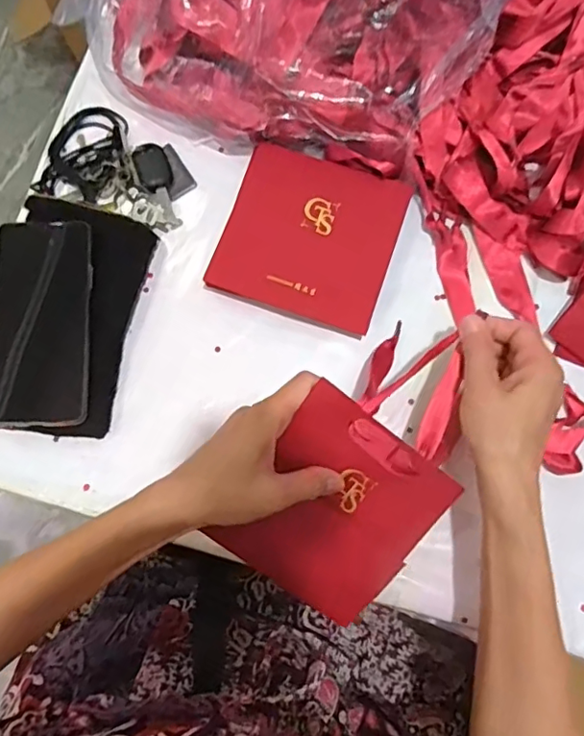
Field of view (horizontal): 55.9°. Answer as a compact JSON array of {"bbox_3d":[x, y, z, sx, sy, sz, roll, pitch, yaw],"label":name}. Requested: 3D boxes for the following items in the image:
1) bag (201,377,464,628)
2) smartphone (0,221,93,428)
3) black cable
[{"bbox_3d":[0.032,0.101,0.390,0.132,0.011,0.134,38,92,-15],"label":"bag"},{"bbox_3d":[-0.206,-0.037,0.450,0.080,0.013,0.167,1,84,-2],"label":"smartphone"},{"bbox_3d":[-0.183,-0.195,0.495,0.069,0.011,0.094,15,78,5],"label":"black cable"}]

